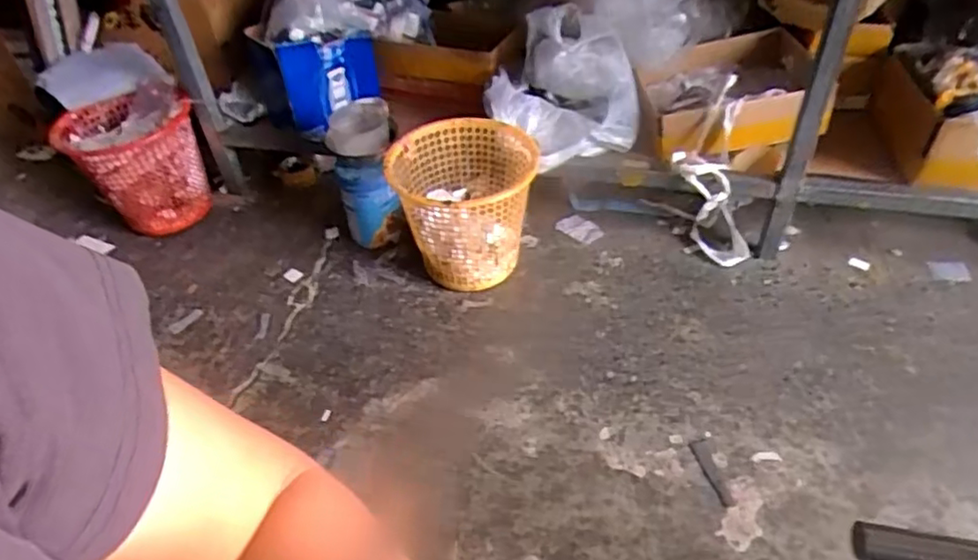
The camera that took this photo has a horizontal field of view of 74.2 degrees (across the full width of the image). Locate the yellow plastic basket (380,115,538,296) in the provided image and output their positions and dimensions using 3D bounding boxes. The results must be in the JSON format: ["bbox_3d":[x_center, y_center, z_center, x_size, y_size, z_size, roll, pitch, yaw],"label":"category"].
[{"bbox_3d":[-0.046,-0.128,1.298,0.274,0.281,0.264,-4,44,-1],"label":"yellow plastic basket"}]

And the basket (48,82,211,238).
[{"bbox_3d":[-0.773,-0.246,1.468,0.245,0.302,0.247,28,52,28],"label":"basket"}]

